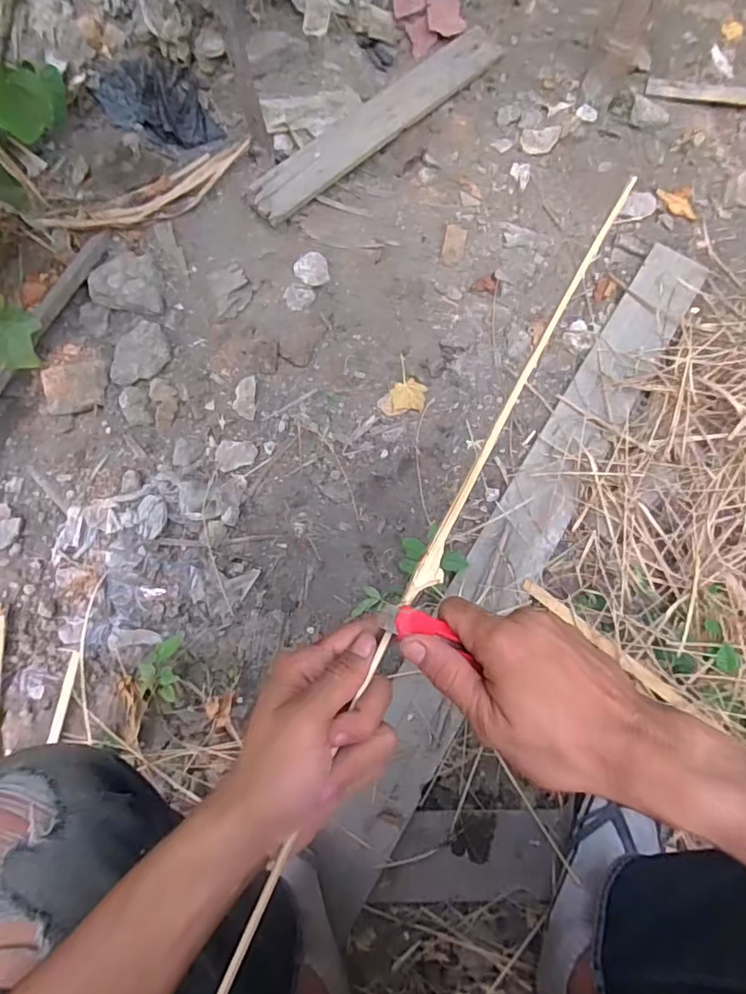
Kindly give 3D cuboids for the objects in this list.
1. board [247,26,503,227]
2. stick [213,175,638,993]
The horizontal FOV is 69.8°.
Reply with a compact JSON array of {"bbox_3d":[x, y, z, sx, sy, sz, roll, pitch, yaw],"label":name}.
[{"bbox_3d":[0.007,-0.710,1.012,0.571,0.020,0.090,-40,88,-7],"label":"board"},{"bbox_3d":[0.055,0.010,0.340,0.017,0.009,0.603,25,74,15],"label":"stick"}]

